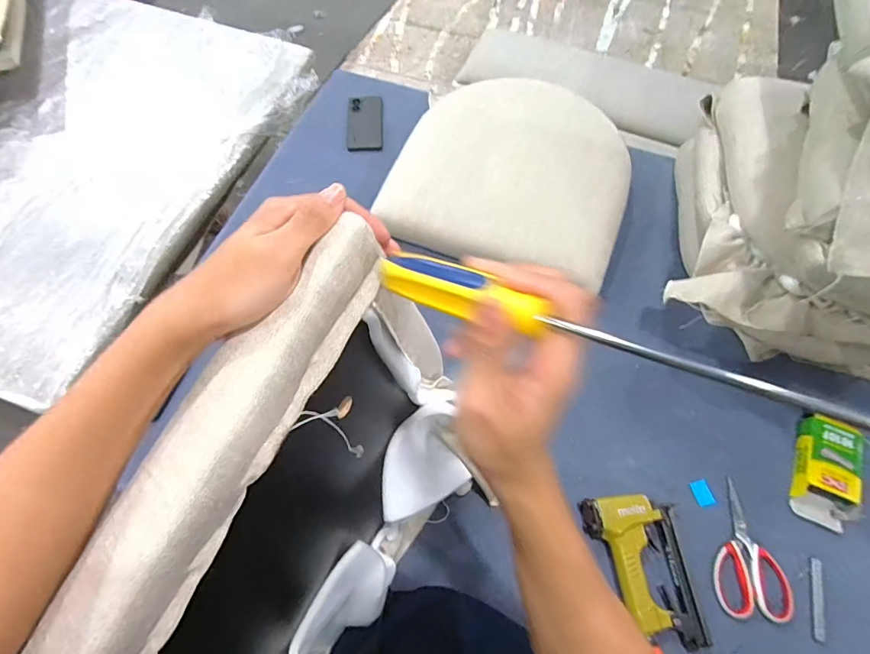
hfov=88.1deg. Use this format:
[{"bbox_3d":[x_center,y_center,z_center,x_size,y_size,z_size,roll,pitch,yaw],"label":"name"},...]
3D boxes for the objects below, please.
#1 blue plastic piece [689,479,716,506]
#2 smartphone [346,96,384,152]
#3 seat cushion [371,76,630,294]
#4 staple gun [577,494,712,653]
[{"bbox_3d":[0.416,0.257,0.698,0.027,0.006,0.037,-13,67,-8],"label":"blue plastic piece"},{"bbox_3d":[-0.156,-0.456,1.008,0.079,0.008,0.146,-1,73,-3],"label":"smartphone"},{"bbox_3d":[0.151,-0.312,0.892,0.450,0.062,0.433,16,66,5],"label":"seat cushion"},{"bbox_3d":[0.303,0.338,0.632,0.127,0.041,0.208,-13,67,-8],"label":"staple gun"}]

